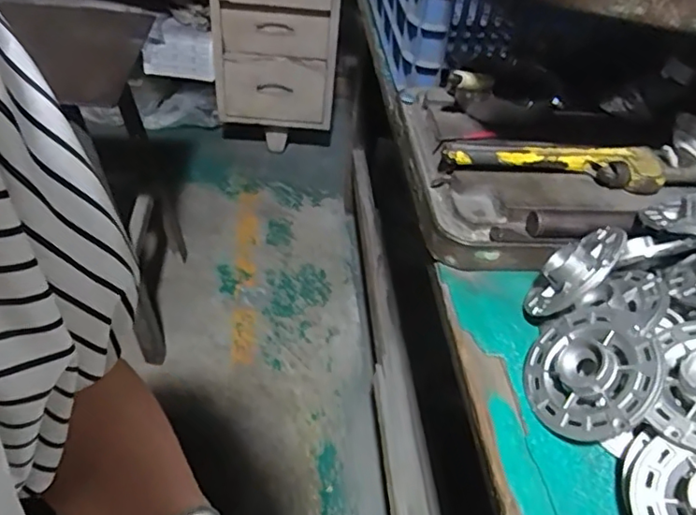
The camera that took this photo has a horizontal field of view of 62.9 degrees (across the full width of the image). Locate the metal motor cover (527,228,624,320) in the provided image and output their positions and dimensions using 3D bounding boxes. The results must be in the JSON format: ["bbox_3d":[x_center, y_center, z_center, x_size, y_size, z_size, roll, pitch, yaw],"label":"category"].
[{"bbox_3d":[0.208,0.008,0.533,0.028,0.100,0.101,44,54,-7],"label":"metal motor cover"}]

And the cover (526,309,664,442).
[{"bbox_3d":[0.190,0.090,0.453,0.103,0.025,0.103,-31,39,25],"label":"cover"}]

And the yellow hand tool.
[{"bbox_3d":[0.223,-0.105,0.623,0.230,0.027,0.052,7,44,-1],"label":"yellow hand tool"}]

